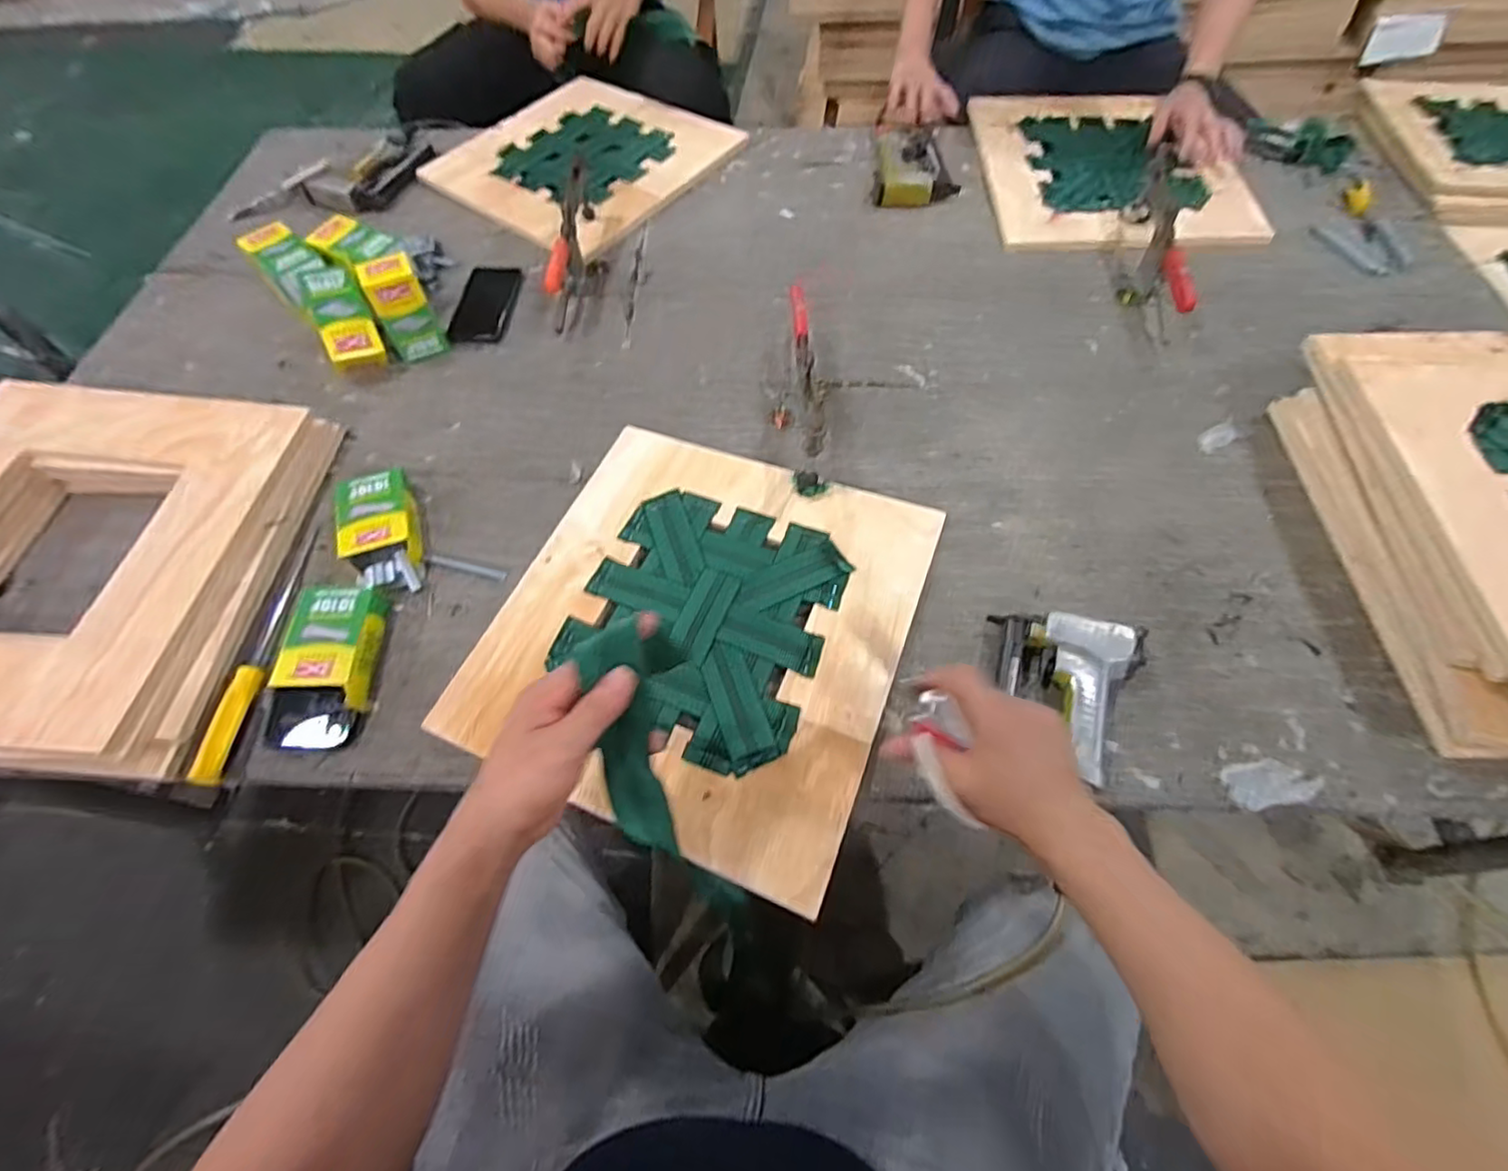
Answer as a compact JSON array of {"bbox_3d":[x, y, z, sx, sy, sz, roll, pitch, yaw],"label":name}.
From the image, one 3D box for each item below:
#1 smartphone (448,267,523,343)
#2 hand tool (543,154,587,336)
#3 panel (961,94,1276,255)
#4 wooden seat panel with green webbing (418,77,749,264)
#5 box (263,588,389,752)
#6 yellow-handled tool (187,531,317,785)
[{"bbox_3d":[-0.396,-0.418,0.958,0.081,0.011,0.168,-1,61,2],"label":"smartphone"},{"bbox_3d":[-0.269,-0.497,0.936,0.022,0.105,0.241,1,61,3],"label":"hand tool"},{"bbox_3d":[0.592,-0.717,1.086,0.395,0.022,0.464,2,60,3],"label":"panel"},{"bbox_3d":[-0.291,-0.773,1.150,0.398,0.025,0.466,31,67,18],"label":"wooden seat panel with green webbing"},{"bbox_3d":[-0.431,0.078,0.649,0.088,0.033,0.169,-5,61,0],"label":"box"},{"bbox_3d":[-0.510,0.061,0.661,0.032,0.024,0.277,-3,61,1],"label":"yellow-handled tool"}]

